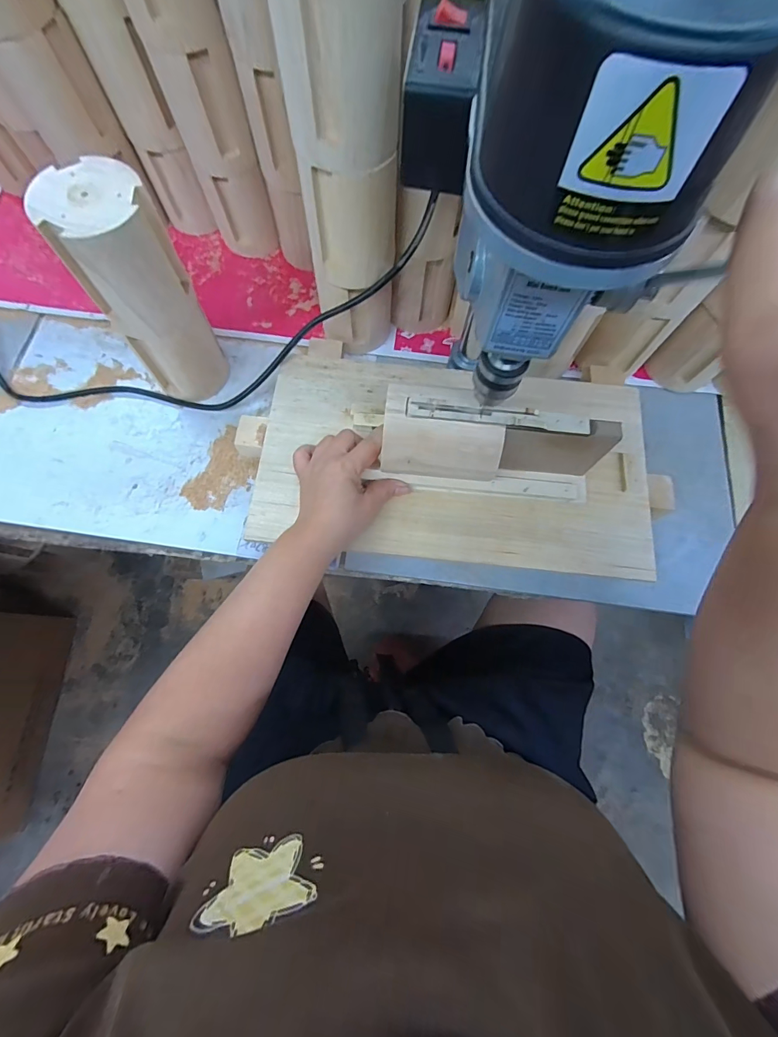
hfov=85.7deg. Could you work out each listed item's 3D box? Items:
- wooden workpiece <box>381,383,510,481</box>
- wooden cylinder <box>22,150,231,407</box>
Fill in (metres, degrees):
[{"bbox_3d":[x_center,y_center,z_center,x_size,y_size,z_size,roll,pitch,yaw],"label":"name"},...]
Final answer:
[{"bbox_3d":[0.046,-0.074,0.351,0.097,0.034,0.068,6,73,1],"label":"wooden workpiece"},{"bbox_3d":[-0.213,-0.195,0.385,0.076,0.195,0.069,-28,77,-9],"label":"wooden cylinder"}]

